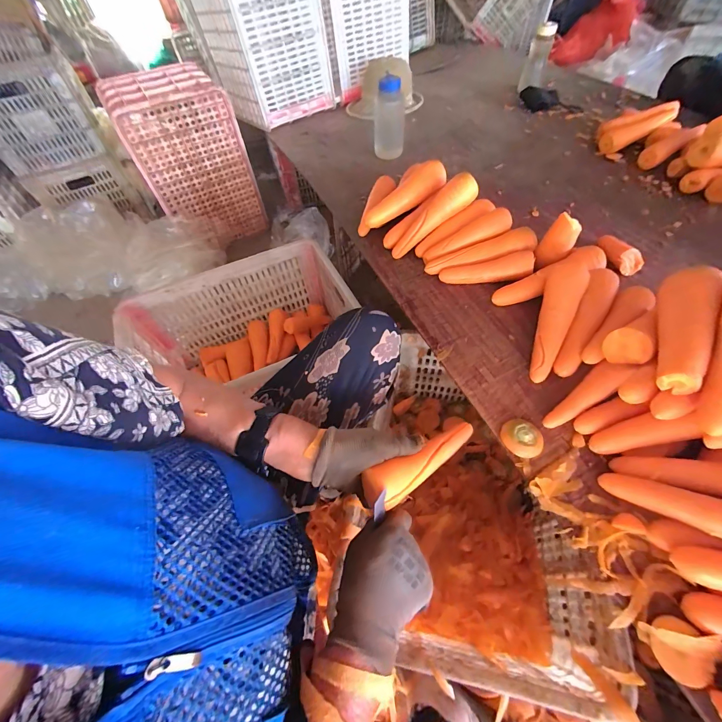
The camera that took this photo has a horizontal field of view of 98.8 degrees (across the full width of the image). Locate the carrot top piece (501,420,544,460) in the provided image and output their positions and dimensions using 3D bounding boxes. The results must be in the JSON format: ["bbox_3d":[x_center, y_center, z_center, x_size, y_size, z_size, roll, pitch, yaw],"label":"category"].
[{"bbox_3d":[0.230,0.109,0.439,0.049,0.013,0.053,-2,57,3],"label":"carrot top piece"}]

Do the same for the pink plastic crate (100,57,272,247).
[{"bbox_3d":[-0.603,-0.721,1.131,0.340,0.455,0.290,-26,59,-12],"label":"pink plastic crate"}]

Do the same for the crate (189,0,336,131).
[{"bbox_3d":[-0.345,-1.135,1.029,0.335,0.470,0.359,-30,60,-15],"label":"crate"}]

